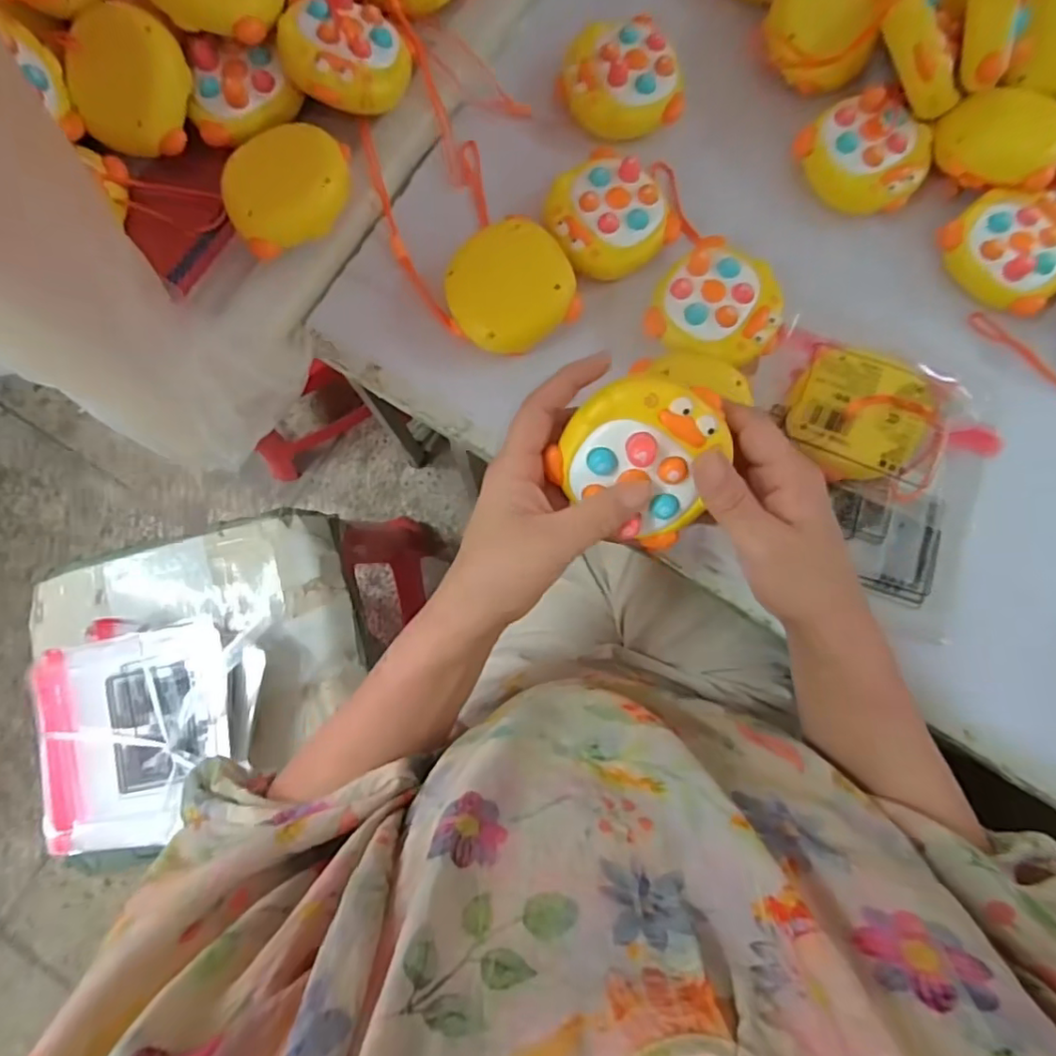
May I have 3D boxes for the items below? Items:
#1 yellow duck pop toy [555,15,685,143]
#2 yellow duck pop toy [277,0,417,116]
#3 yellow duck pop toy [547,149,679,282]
[{"bbox_3d":[0.068,-0.338,0.441,0.086,0.026,0.084,-3,81,-1],"label":"yellow duck pop toy"},{"bbox_3d":[-0.125,-0.324,0.405,0.077,0.038,0.078,0,81,0],"label":"yellow duck pop toy"},{"bbox_3d":[0.055,-0.220,0.423,0.077,0.034,0.083,0,81,0],"label":"yellow duck pop toy"}]

